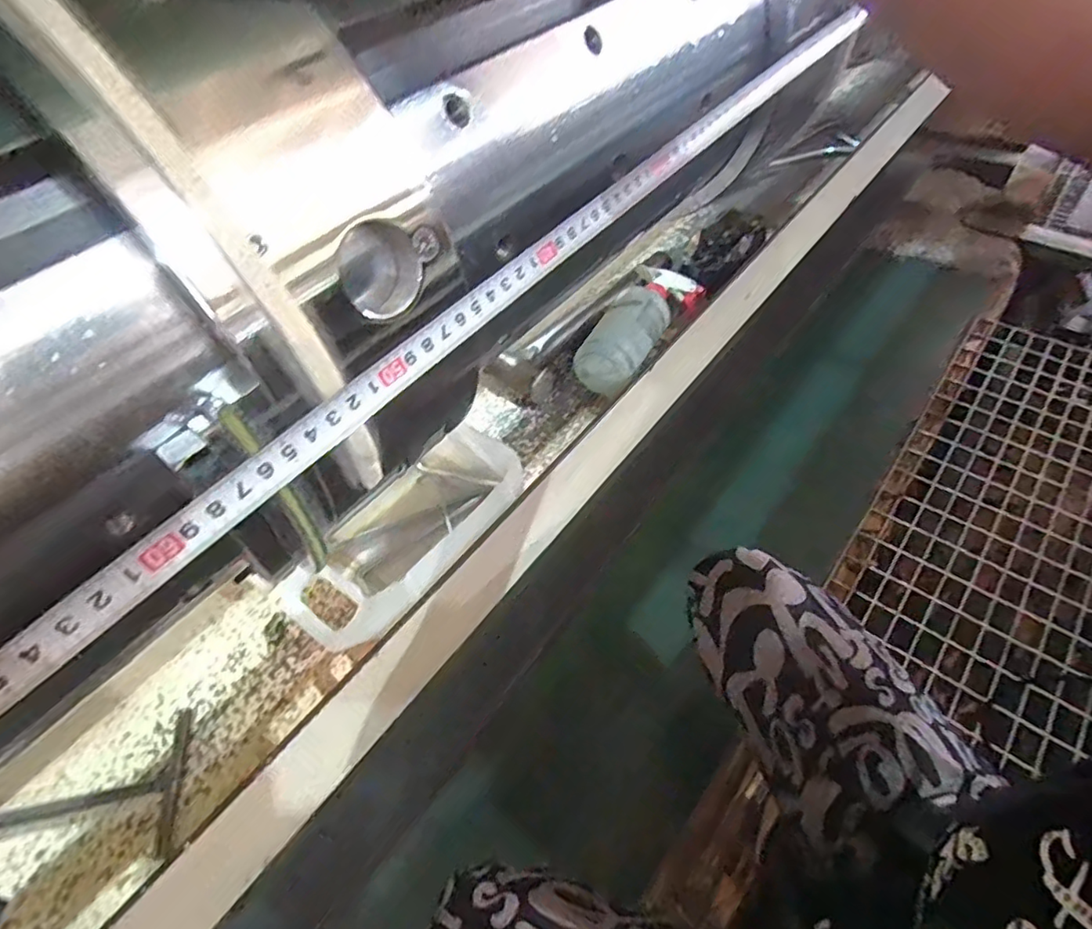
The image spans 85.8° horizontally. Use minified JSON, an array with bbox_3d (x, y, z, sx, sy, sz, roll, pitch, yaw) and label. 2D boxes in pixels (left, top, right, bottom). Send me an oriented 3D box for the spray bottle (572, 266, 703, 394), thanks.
[{"bbox_3d":[0.115,-0.181,0.702,0.077,0.066,0.223,23,56,24],"label":"spray bottle"}]

